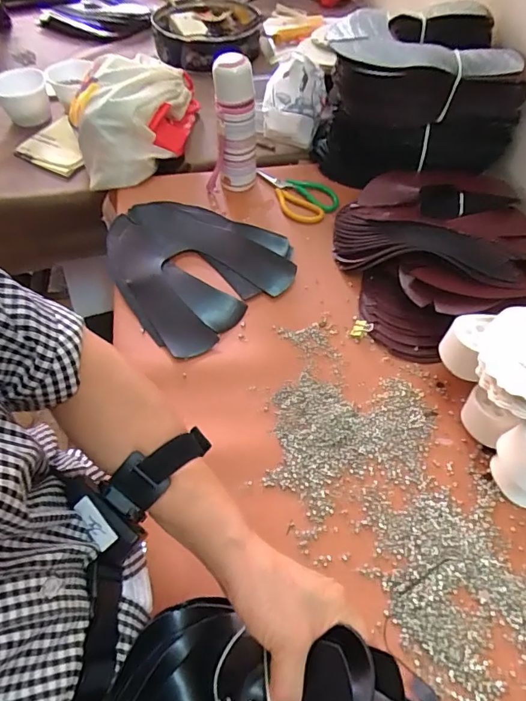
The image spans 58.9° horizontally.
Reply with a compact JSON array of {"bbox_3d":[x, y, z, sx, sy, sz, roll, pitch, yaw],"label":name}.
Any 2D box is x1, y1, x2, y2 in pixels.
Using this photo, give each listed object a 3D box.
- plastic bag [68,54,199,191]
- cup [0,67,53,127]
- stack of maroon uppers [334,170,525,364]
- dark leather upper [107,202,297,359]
[{"bbox_3d":[-0.235,-0.438,0.873,0.234,0.136,0.229,-12,55,-8],"label":"plastic bag"},{"bbox_3d":[-0.559,-0.589,1.083,0.117,0.079,0.128,0,54,0],"label":"cup"},{"bbox_3d":[0.283,-0.154,0.708,0.304,0.092,0.317,-9,55,-6],"label":"stack of maroon uppers"},{"bbox_3d":[-0.119,-0.145,0.735,0.249,0.036,0.292,-38,63,-24],"label":"dark leather upper"}]

